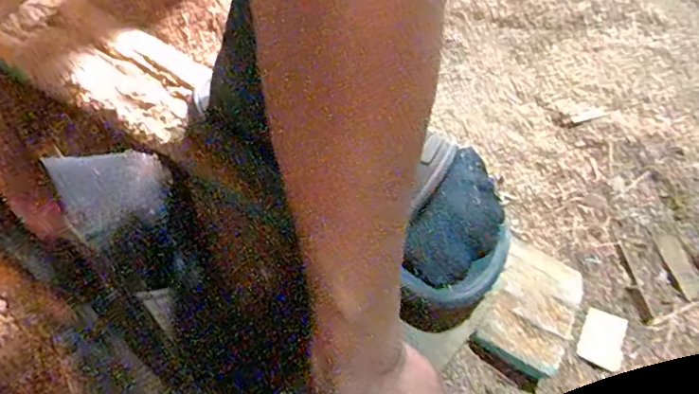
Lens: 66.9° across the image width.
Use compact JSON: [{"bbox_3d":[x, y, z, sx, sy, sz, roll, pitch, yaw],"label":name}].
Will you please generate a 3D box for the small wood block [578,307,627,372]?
[{"bbox_3d":[0.201,0.112,0.420,0.032,0.004,0.042,23,72,5],"label":"small wood block"}]

